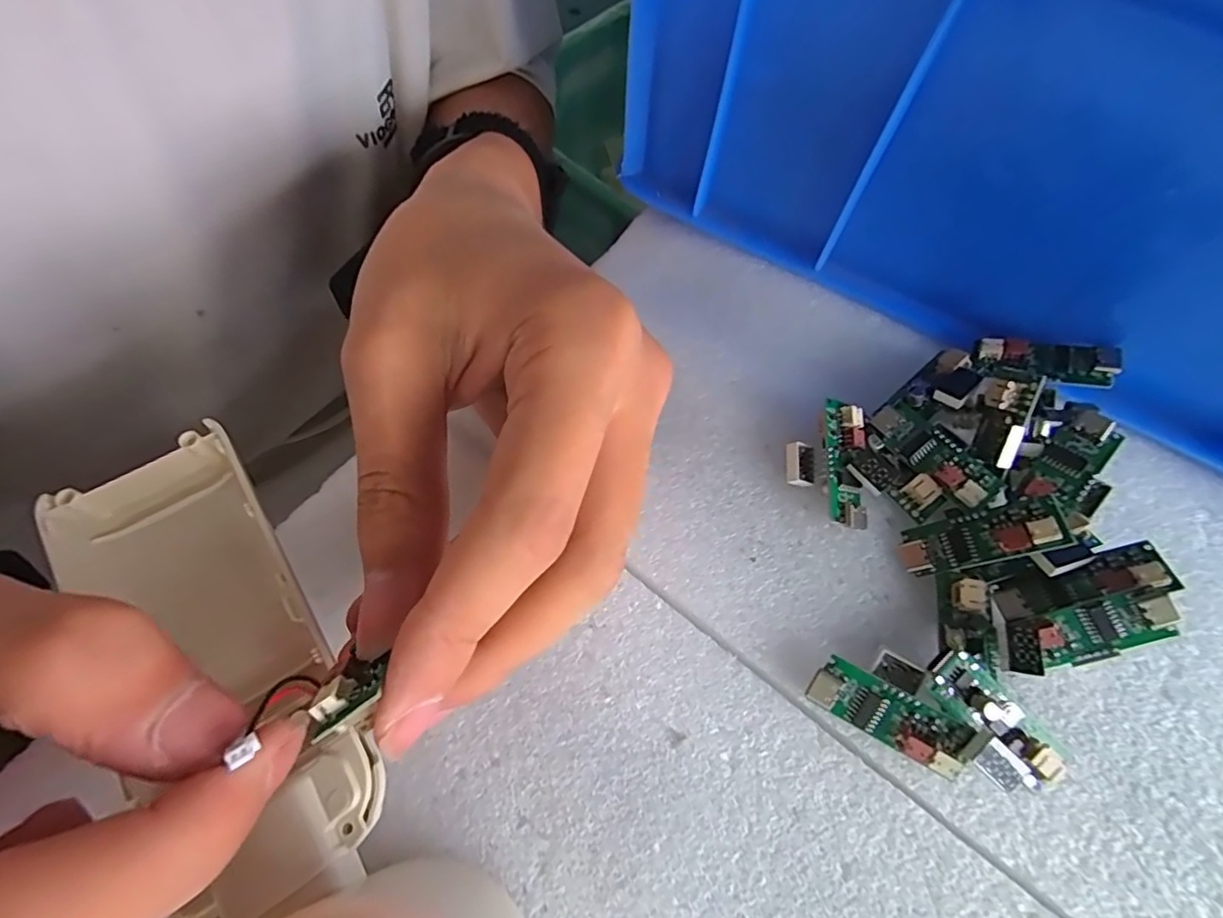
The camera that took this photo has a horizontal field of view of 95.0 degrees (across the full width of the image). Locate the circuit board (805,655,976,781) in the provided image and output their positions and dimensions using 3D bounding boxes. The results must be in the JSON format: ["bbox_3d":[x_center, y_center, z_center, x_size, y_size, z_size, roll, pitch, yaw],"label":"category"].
[{"bbox_3d":[0.069,0.064,0.140,0.037,0.004,0.014,28,100,13],"label":"circuit board"}]

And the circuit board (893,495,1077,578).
[{"bbox_3d":[0.101,0.021,0.156,0.040,0.007,0.015,-23,63,31],"label":"circuit board"}]

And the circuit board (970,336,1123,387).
[{"bbox_3d":[0.139,-0.032,0.181,0.038,0.008,0.012,15,65,26],"label":"circuit board"}]

